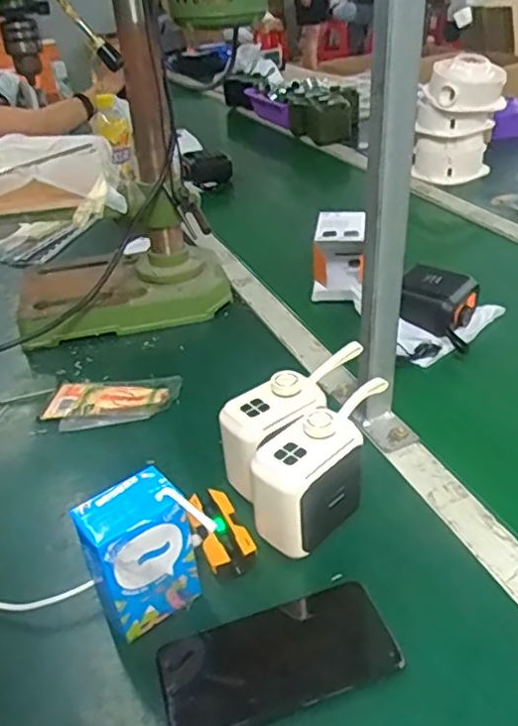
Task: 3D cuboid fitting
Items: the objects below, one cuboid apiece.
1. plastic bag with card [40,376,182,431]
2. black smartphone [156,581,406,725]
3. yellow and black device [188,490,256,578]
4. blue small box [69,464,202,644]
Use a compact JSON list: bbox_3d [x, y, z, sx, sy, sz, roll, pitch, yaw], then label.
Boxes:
[{"bbox_3d":[-0.160,0.042,0.681,0.145,0.012,0.079,-3,39,5],"label":"plastic bag with card"},{"bbox_3d":[0.011,0.197,0.417,0.153,0.013,0.074,-13,36,-13],"label":"black smartphone"},{"bbox_3d":[-0.034,0.136,0.507,0.040,0.030,0.074,-16,37,-17],"label":"yellow and black device"},{"bbox_3d":[-0.085,0.139,0.438,0.070,0.115,0.044,-27,41,-30],"label":"blue small box"}]

